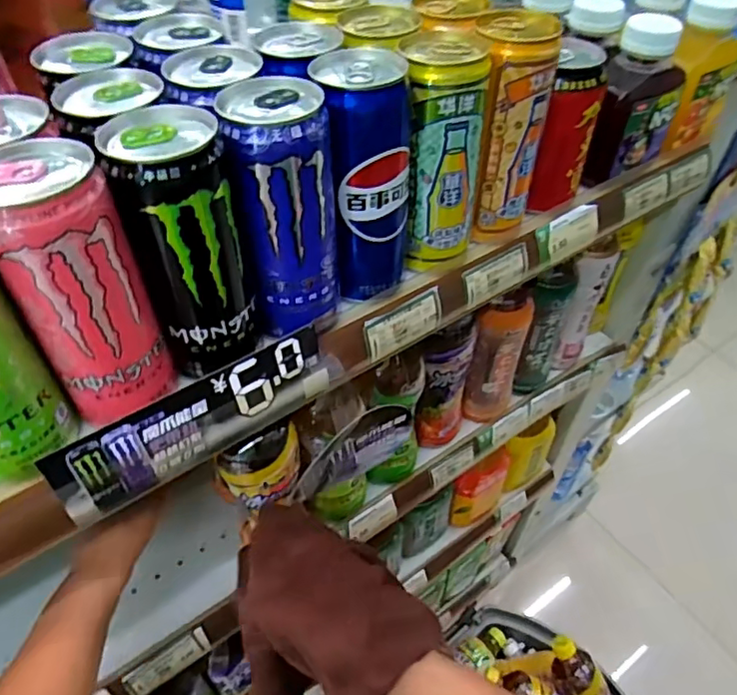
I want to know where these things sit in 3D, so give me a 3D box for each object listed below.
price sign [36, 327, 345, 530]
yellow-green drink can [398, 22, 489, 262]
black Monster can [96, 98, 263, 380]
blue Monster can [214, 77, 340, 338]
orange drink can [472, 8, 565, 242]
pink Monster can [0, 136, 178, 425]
[{"bbox_3d":[-0.093,0.041,0.343,0.170,0.049,0.004,-28,38,-24],"label":"price sign"},{"bbox_3d":[0.047,-0.123,0.383,0.055,0.138,0.056,10,48,7],"label":"yellow-green drink can"},{"bbox_3d":[-0.092,-0.053,0.307,0.057,0.123,0.053,-19,51,-18],"label":"black Monster can"},{"bbox_3d":[-0.045,-0.071,0.330,0.053,0.135,0.052,1,47,-1],"label":"blue Monster can"},{"bbox_3d":[0.093,-0.144,0.400,0.053,0.141,0.056,1,47,-1],"label":"orange drink can"},{"bbox_3d":[-0.138,-0.027,0.287,0.055,0.129,0.058,-25,53,-23],"label":"pink Monster can"}]

